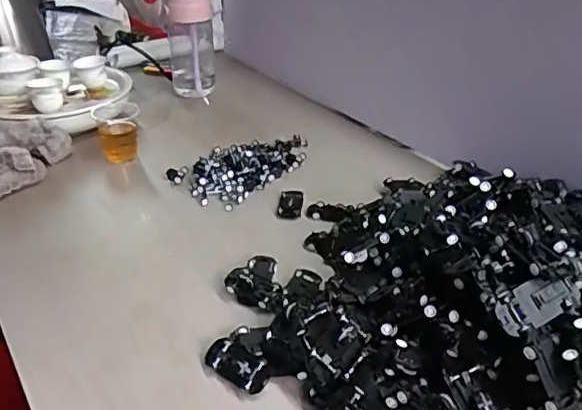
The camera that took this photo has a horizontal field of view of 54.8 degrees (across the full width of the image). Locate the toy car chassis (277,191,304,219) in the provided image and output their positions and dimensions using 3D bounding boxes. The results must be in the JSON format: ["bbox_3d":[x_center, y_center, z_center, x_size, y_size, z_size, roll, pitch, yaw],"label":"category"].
[{"bbox_3d":[-0.001,-0.002,0.734,0.033,0.010,0.057,2,32,4],"label":"toy car chassis"}]

